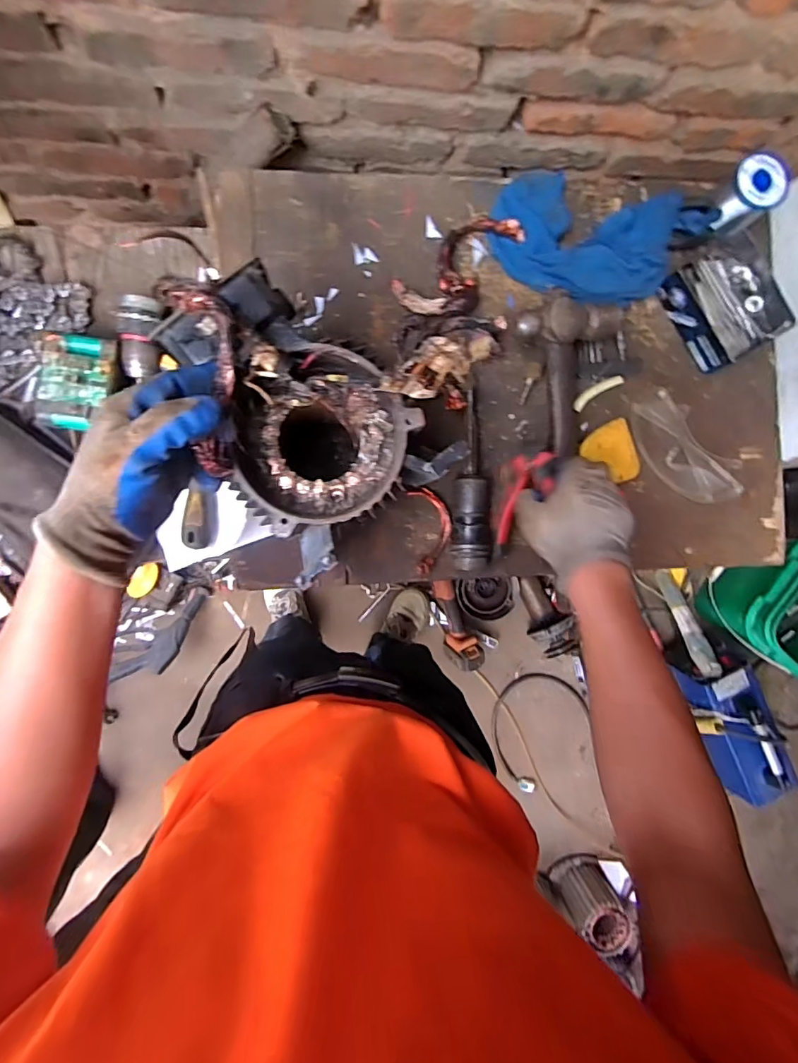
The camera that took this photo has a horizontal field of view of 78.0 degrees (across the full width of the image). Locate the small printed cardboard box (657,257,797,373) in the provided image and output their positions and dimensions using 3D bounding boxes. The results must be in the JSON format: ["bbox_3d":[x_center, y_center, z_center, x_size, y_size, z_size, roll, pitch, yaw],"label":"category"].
[{"bbox_3d":[0.373,-0.258,0.567,0.098,0.046,0.119,-29,94,-5],"label":"small printed cardboard box"}]

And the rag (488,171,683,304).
[{"bbox_3d":[0.208,-0.331,0.551,0.206,0.040,0.137,15,90,-7],"label":"rag"}]

